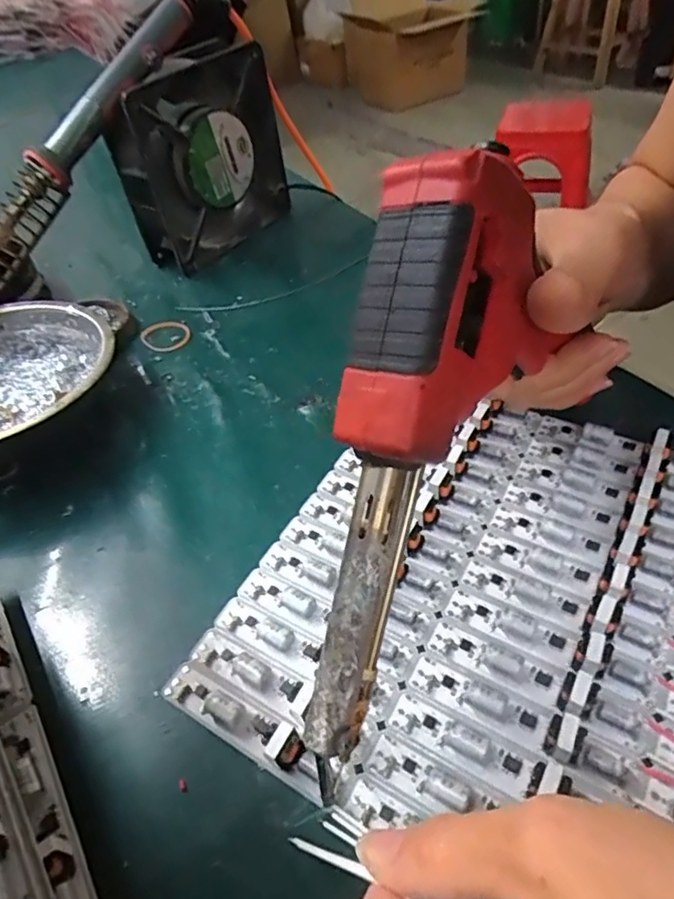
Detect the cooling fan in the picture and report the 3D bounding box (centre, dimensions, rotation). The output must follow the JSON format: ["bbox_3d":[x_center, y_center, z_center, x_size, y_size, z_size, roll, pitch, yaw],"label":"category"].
[{"bbox_3d":[-0.095,-0.203,0.411,0.117,0.123,0.042,-37,53,-26],"label":"cooling fan"}]

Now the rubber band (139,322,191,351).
[{"bbox_3d":[-0.110,-0.074,0.369,0.029,0.004,0.038,-31,50,-21],"label":"rubber band"}]

